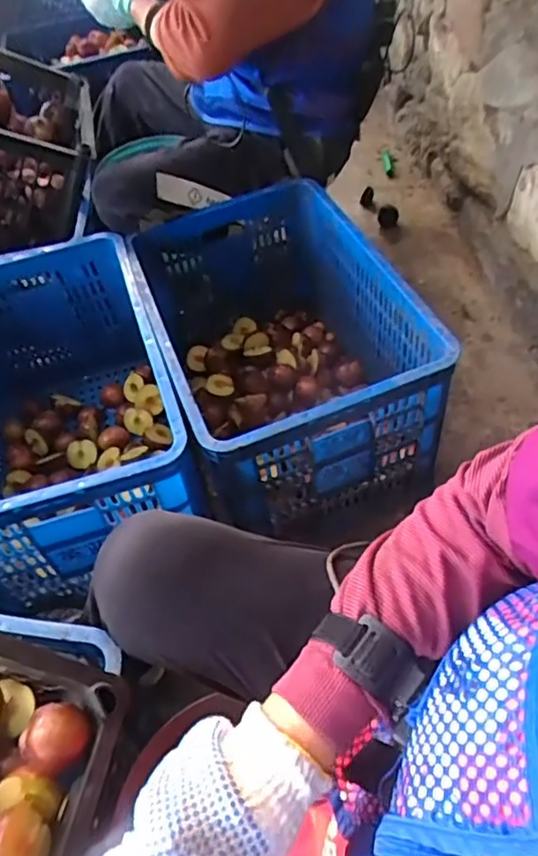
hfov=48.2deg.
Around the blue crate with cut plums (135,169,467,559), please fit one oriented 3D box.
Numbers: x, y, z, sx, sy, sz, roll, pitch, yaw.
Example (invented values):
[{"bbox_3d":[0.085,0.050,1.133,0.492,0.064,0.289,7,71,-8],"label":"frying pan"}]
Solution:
[{"bbox_3d":[0.014,-0.133,1.074,0.378,0.327,0.584,-15,52,-8],"label":"blue crate with cut plums"}]

